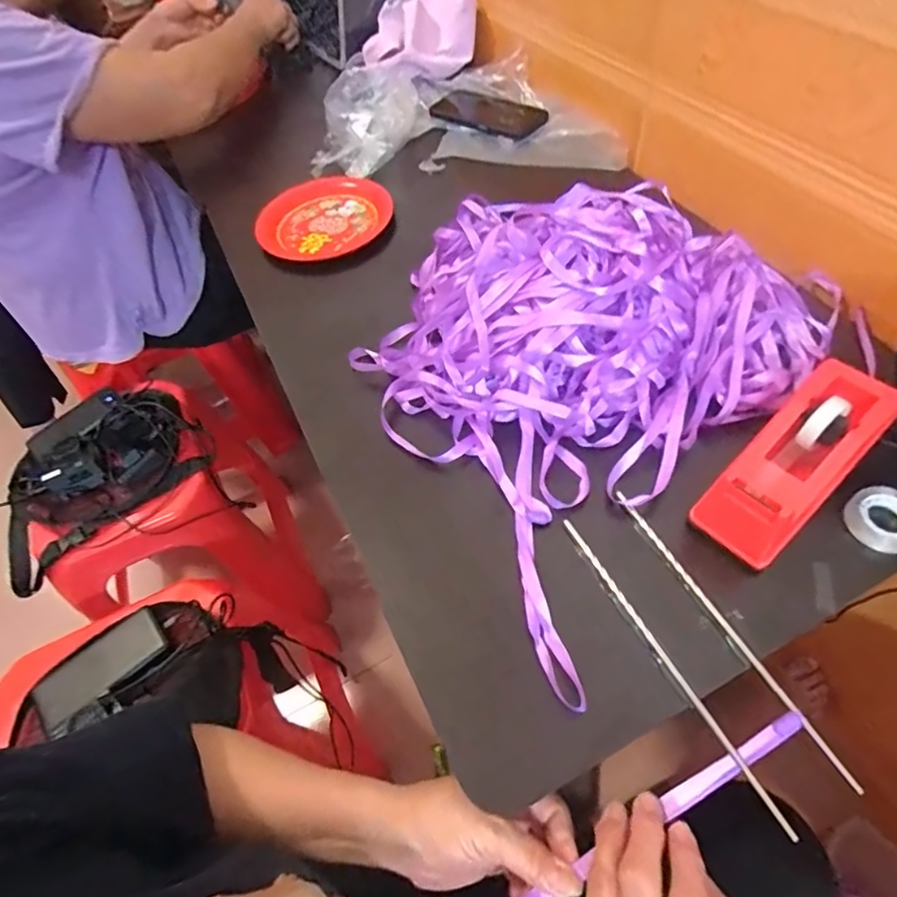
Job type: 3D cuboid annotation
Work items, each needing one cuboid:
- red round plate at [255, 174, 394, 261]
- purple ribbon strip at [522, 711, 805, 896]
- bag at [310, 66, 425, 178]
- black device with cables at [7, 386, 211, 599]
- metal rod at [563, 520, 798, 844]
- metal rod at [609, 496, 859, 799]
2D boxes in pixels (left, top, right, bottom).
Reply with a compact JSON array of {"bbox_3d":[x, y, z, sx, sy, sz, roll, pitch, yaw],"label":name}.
[{"bbox_3d":[-0.160,-0.292,0.703,0.160,0.031,0.152,-4,55,5],"label":"red round plate"},{"bbox_3d":[0.111,0.239,0.334,0.250,0.020,0.021,-38,60,2],"label":"purple ribbon strip"},{"bbox_3d":[-0.114,-0.455,0.769,0.143,0.065,0.164,-1,56,7],"label":"bag"},{"bbox_3d":[-0.572,0.029,0.877,0.336,0.095,0.262,-36,59,-16],"label":"black device with cables"},{"bbox_3d":[0.141,0.135,0.363,0.007,0.006,0.220,-25,58,-12],"label":"metal rod"},{"bbox_3d":[0.184,0.116,0.373,0.008,0.010,0.219,-26,58,-12],"label":"metal rod"}]

